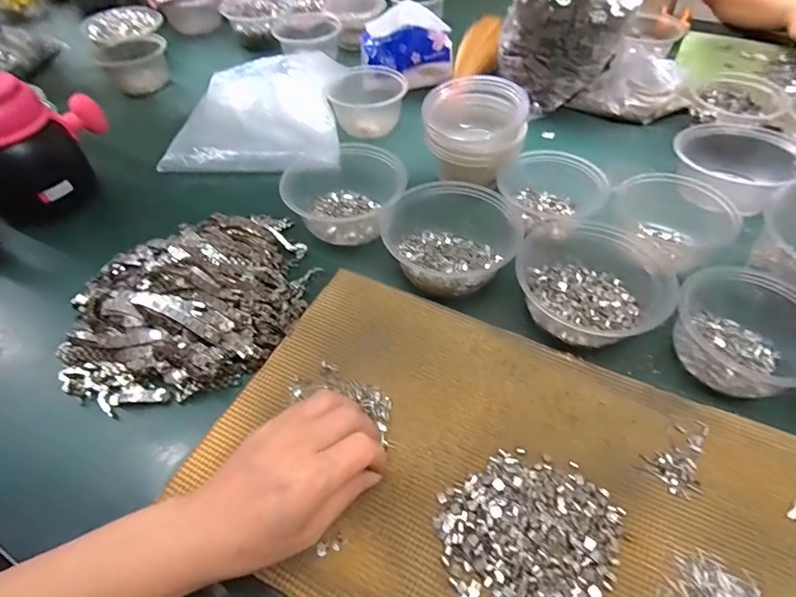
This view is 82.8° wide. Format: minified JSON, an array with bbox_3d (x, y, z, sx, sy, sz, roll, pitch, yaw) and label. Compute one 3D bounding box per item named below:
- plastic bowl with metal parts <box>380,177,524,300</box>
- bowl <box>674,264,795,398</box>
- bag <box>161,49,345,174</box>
[{"bbox_3d":[0.052,-0.061,0.458,0.121,0.063,0.117,-1,52,2],"label":"plastic bowl with metal parts"},{"bbox_3d":[0.293,0.026,0.380,0.104,0.058,0.101,-1,52,2],"label":"bowl"},{"bbox_3d":[-0.197,-0.277,0.672,0.229,0.053,0.262,-1,52,2],"label":"bag"}]

